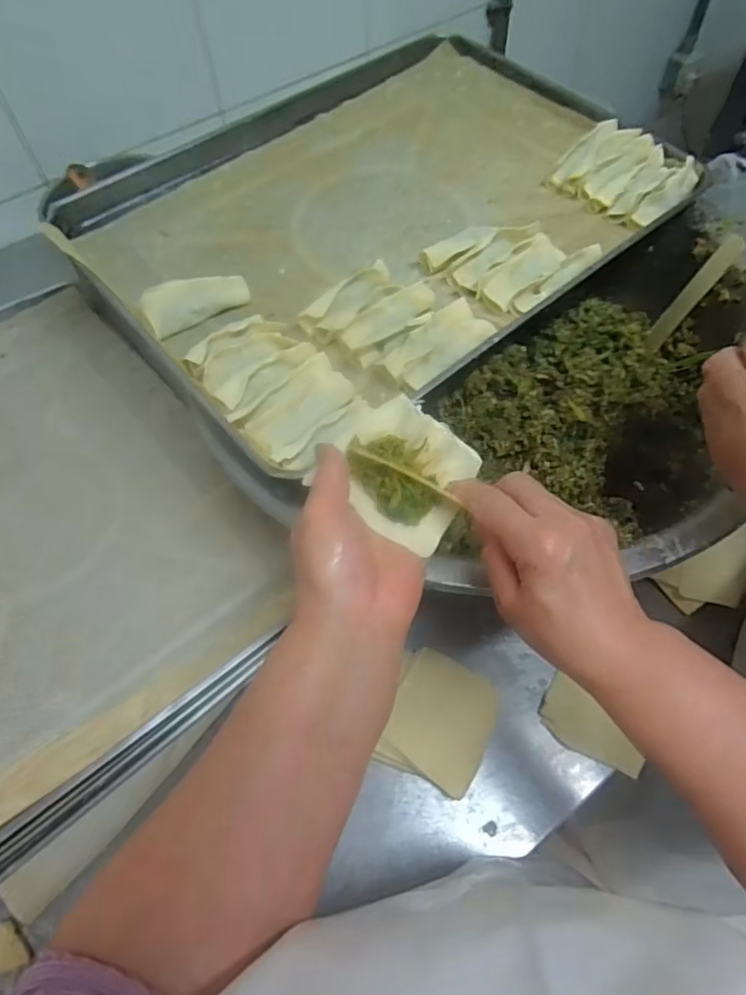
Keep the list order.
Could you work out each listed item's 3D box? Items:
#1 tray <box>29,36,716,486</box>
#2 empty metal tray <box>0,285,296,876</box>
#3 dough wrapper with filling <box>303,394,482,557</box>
[{"bbox_3d":[0.011,-0.295,0.611,0.556,0.050,0.411,-36,63,-20],"label":"tray"},{"bbox_3d":[-0.356,0.009,0.575,0.386,0.044,0.583,-35,62,-19],"label":"empty metal tray"},{"bbox_3d":[0.017,-0.015,0.382,0.088,0.025,0.086,34,67,-2],"label":"dough wrapper with filling"}]

